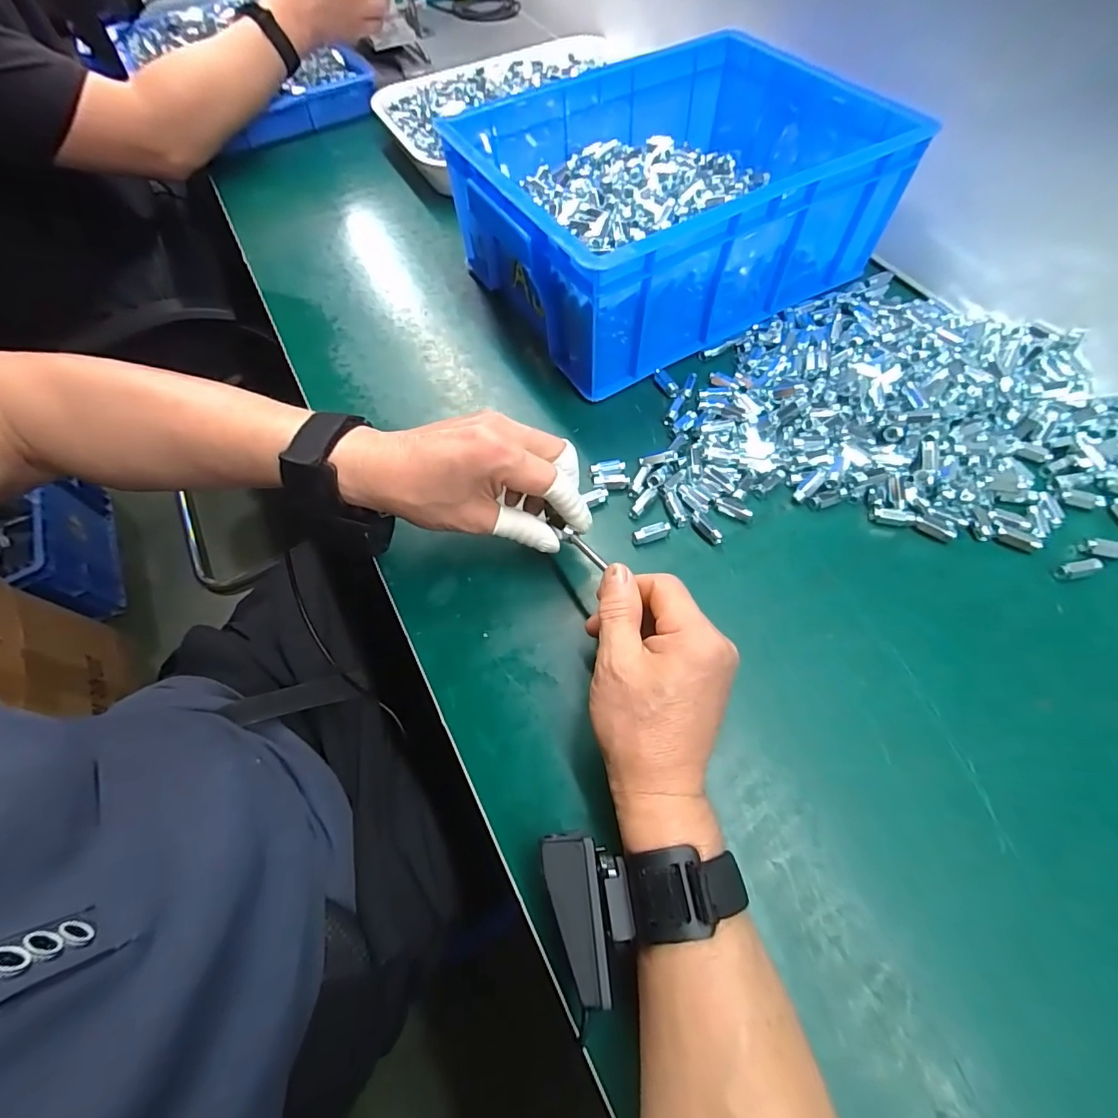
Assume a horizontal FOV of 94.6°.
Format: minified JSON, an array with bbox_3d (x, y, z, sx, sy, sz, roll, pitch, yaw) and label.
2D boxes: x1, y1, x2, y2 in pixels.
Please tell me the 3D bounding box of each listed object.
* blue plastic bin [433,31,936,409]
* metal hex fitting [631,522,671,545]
[{"bbox_3d":[0.108,-0.345,0.484,0.366,0.120,0.276,-26,64,-11],"label":"blue plastic bin"},{"bbox_3d":[0.069,-0.019,0.382,0.029,0.006,0.012,-16,62,-6],"label":"metal hex fitting"}]

